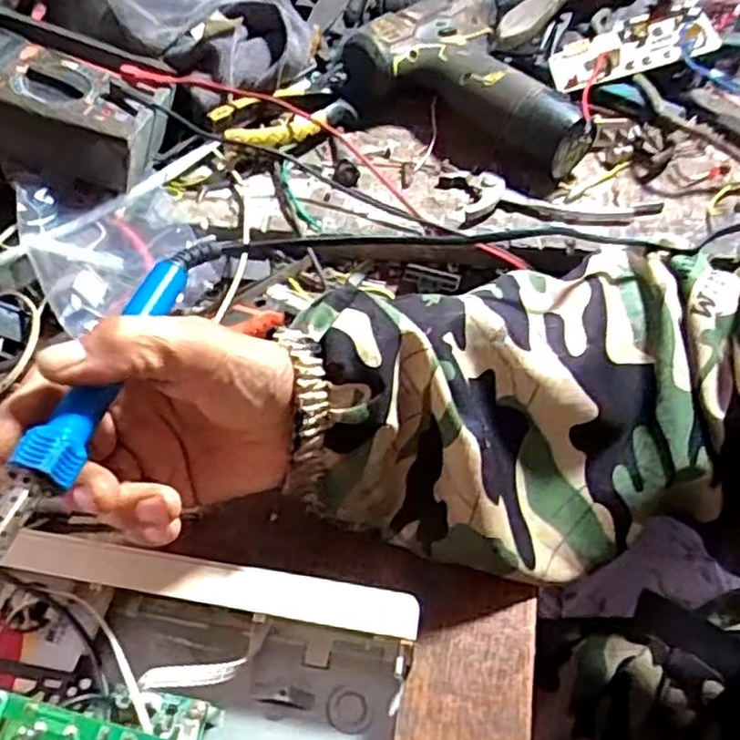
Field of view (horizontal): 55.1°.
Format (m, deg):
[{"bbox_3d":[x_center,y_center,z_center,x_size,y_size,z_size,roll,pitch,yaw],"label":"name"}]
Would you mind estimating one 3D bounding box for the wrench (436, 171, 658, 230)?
[{"bbox_3d":[0.121,-0.116,0.486,0.147,0.012,0.050,4,54,6],"label":"wrench"}]

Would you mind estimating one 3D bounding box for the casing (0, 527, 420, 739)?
[{"bbox_3d":[-0.094,0.155,0.303,0.210,0.042,0.147,7,54,8],"label":"casing"}]

